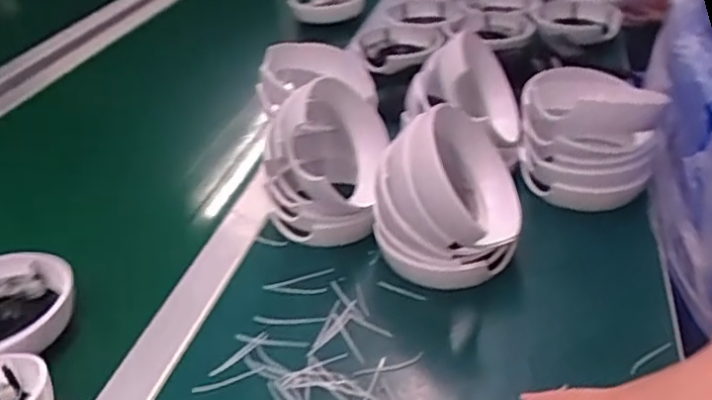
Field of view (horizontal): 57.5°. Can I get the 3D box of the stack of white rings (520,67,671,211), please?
[{"bbox_3d":[0.221,-0.060,0.616,0.123,0.108,0.112,1,34,9],"label":"stack of white rings"}]

